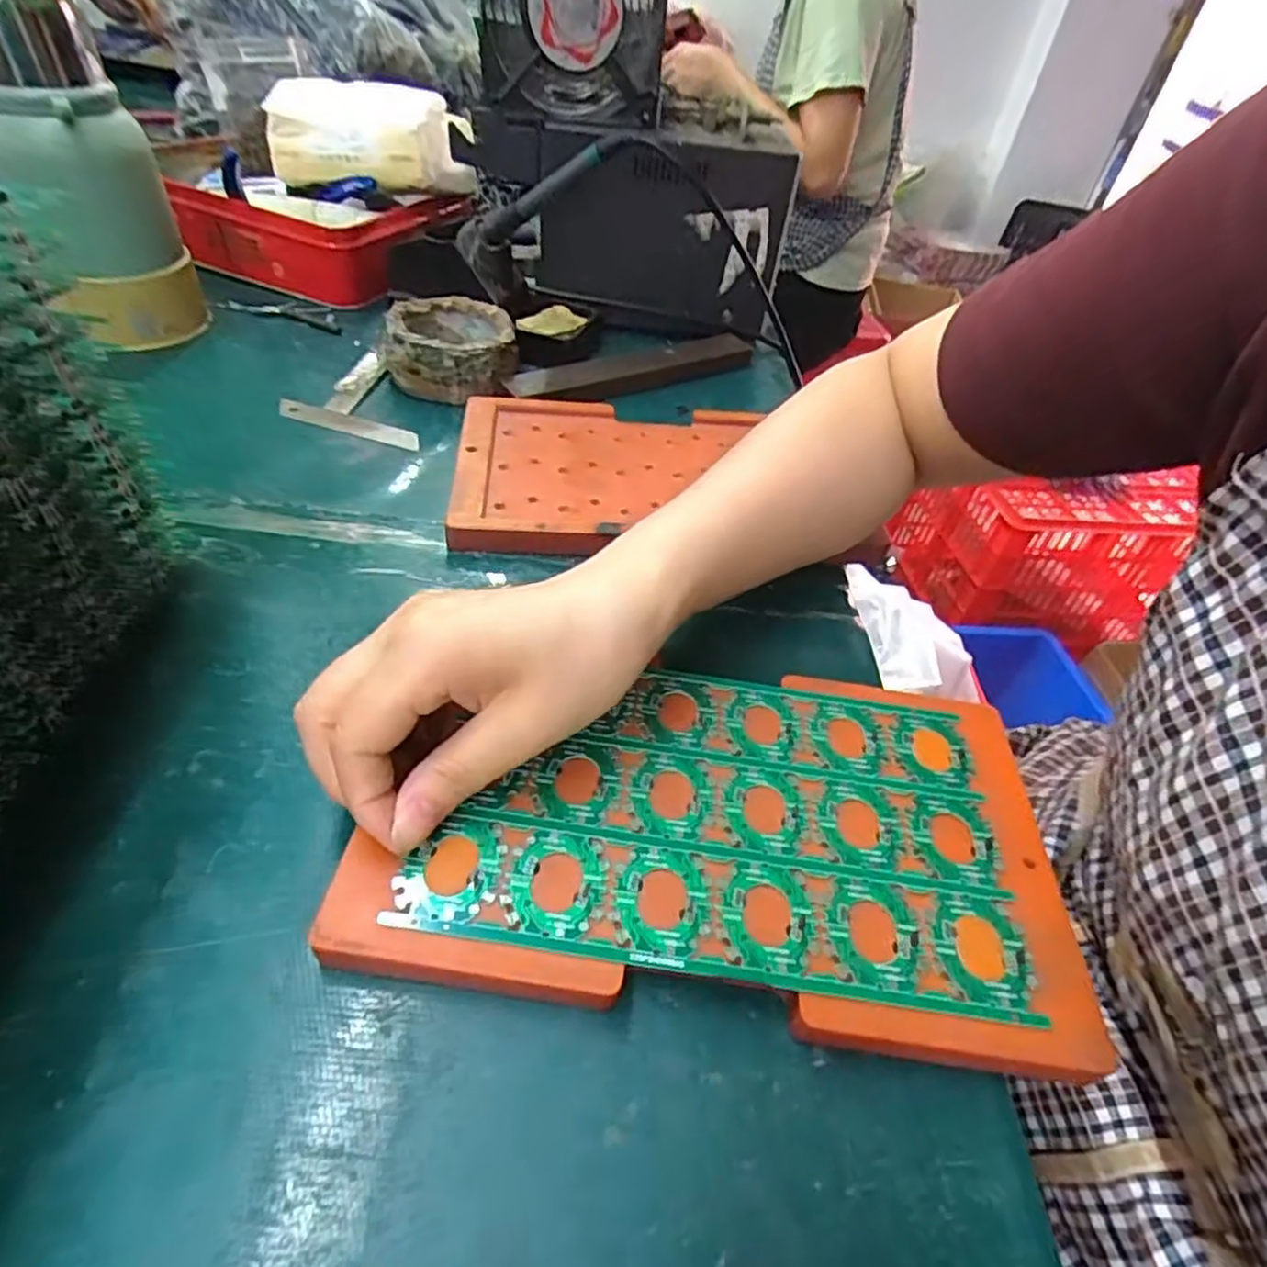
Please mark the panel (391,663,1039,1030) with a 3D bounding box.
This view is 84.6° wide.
[{"bbox_3d":[0.031,0.061,0.252,0.195,0.007,0.120,7,45,1],"label":"panel"}]

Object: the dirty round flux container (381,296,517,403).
[{"bbox_3d":[-0.126,-0.202,0.487,0.090,0.037,0.082,-3,45,-11],"label":"dirty round flux container"}]

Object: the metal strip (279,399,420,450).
[{"bbox_3d":[-0.179,-0.133,0.442,0.097,0.004,0.016,15,58,6],"label":"metal strip"}]

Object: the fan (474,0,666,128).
[{"bbox_3d":[-0.040,-0.426,0.475,0.132,0.123,0.049,-12,41,-21],"label":"fan"}]

